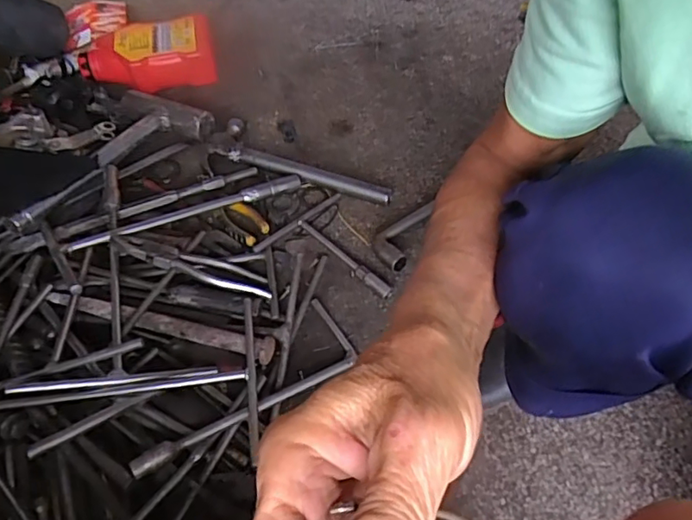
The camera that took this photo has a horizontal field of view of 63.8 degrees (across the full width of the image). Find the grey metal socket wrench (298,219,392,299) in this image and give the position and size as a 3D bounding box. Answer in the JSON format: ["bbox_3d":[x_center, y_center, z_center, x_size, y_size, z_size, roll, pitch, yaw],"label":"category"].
[{"bbox_3d":[-0.003,-0.004,0.701,0.015,0.020,0.160,-39,62,-22],"label":"grey metal socket wrench"}]

